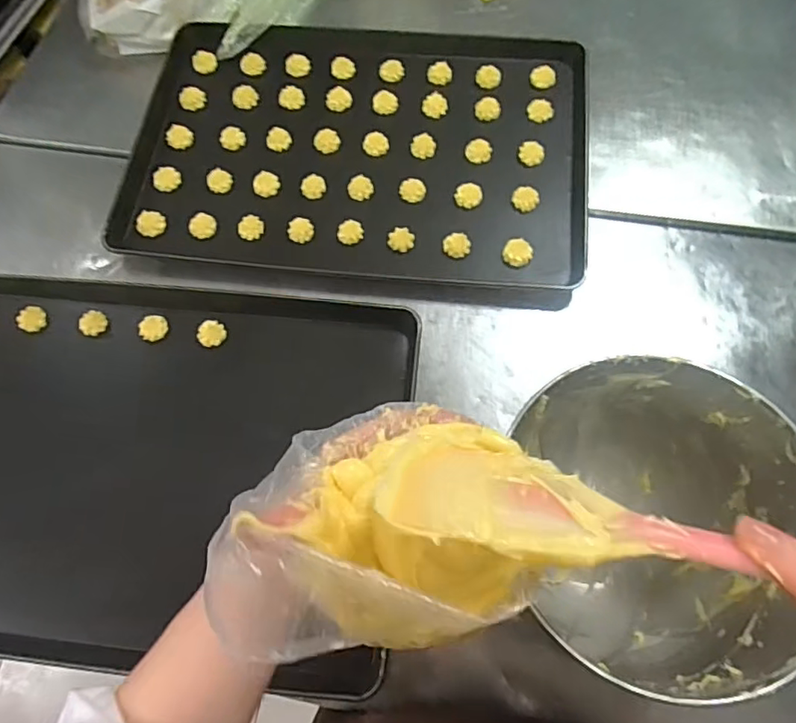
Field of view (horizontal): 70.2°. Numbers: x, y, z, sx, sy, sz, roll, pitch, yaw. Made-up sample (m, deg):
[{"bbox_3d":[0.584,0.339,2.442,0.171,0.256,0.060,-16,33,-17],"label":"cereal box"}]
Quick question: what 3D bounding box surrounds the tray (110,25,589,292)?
[{"bbox_3d":[-0.051,-0.304,0.762,0.589,0.024,0.398,6,69,4],"label":"tray"}]

